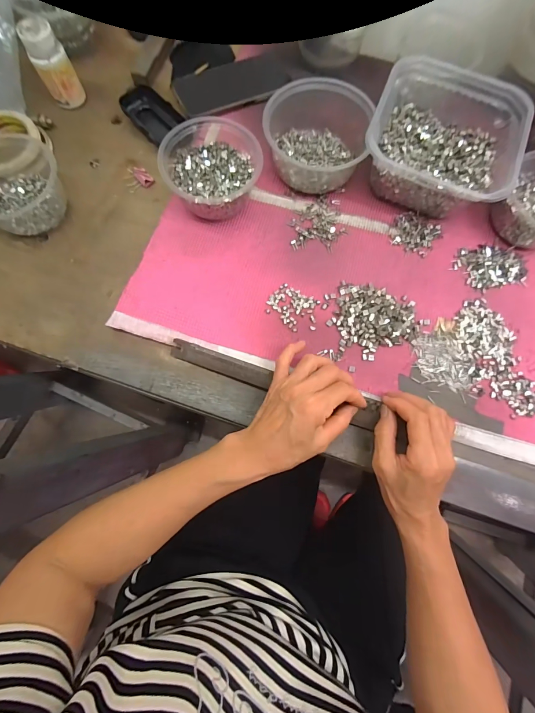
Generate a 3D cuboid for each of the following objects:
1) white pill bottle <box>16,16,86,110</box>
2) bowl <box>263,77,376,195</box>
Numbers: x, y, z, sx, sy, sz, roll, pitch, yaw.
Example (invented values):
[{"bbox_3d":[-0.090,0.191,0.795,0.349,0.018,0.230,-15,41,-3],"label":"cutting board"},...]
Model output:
[{"bbox_3d":[-0.284,-0.385,0.432,0.045,0.085,0.041,-29,78,-9],"label":"white pill bottle"},{"bbox_3d":[0.060,-0.281,0.407,0.118,0.071,0.129,1,75,-2],"label":"bowl"}]

